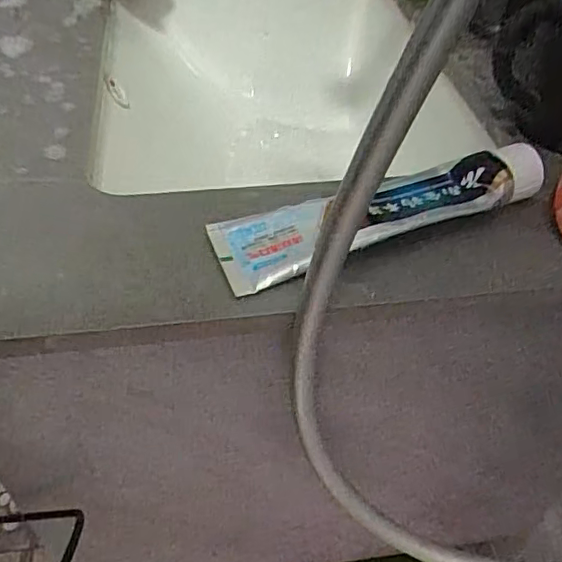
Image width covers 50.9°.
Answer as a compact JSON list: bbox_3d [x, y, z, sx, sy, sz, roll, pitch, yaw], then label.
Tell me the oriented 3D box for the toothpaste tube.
[{"bbox_3d":[0.057,-0.042,0.327,0.191,0.025,0.050,-16,50,-16],"label":"toothpaste tube"}]

